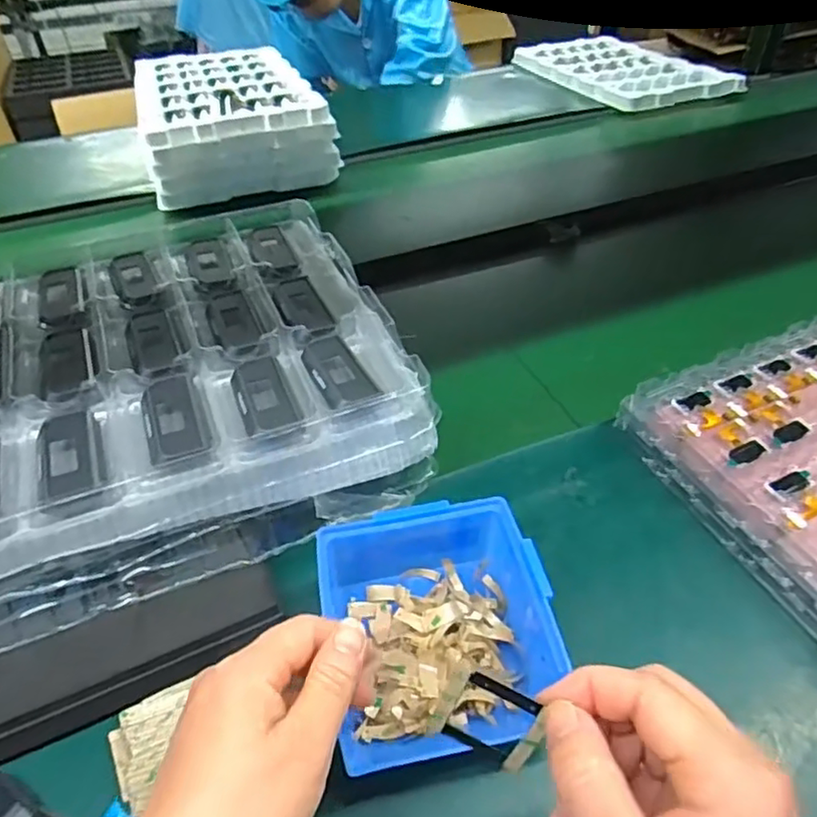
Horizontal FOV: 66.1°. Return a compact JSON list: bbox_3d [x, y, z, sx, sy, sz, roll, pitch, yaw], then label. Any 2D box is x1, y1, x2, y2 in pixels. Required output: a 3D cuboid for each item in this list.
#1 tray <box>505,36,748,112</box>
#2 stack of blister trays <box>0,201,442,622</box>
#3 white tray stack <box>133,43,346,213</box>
[{"bbox_3d":[0.404,-0.673,1.240,0.251,0.033,0.453,-15,45,-14],"label":"tray"},{"bbox_3d":[-0.269,0.004,0.456,0.512,0.081,0.311,-17,45,-16],"label":"stack of blister trays"},{"bbox_3d":[-0.285,-0.466,0.988,0.244,0.099,0.436,-15,45,-14],"label":"white tray stack"}]

